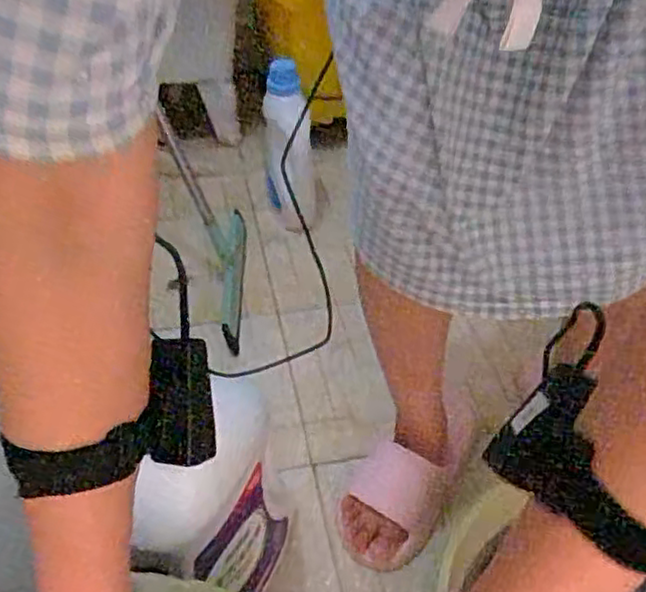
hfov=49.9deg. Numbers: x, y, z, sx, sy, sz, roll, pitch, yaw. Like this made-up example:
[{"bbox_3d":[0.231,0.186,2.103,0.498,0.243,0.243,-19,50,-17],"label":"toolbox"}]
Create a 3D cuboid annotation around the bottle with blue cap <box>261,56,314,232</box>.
[{"bbox_3d":[-0.064,-0.270,1.252,0.077,0.298,0.078,-4,9,3],"label":"bottle with blue cap"}]

